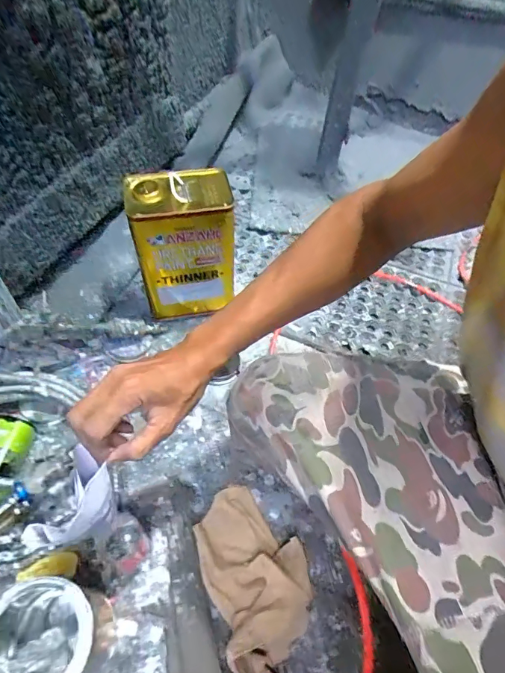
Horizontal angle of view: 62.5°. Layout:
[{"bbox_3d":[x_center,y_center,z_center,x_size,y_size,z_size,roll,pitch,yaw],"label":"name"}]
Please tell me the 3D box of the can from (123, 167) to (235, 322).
[{"bbox_3d":[-0.124,-0.148,0.748,0.161,0.261,0.110,-13,55,-13],"label":"can"}]

